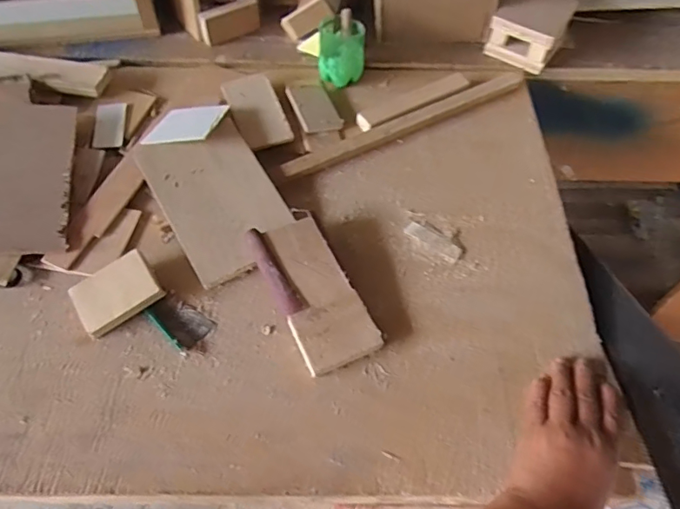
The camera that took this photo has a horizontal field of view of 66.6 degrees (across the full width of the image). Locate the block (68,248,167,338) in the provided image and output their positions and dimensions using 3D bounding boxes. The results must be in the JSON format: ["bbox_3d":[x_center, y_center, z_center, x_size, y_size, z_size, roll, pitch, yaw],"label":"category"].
[{"bbox_3d":[-0.213,0.035,0.490,0.074,0.020,0.056,-33,62,-22],"label":"block"}]

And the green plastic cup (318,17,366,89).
[{"bbox_3d":[0.003,-0.262,0.667,0.055,0.067,0.055,1,55,-1],"label":"green plastic cup"}]

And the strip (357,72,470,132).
[{"bbox_3d":[0.091,-0.194,0.650,0.160,0.011,0.030,-26,60,-18],"label":"strip"}]

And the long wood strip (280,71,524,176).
[{"bbox_3d":[0.087,-0.163,0.633,0.344,0.011,0.023,-24,59,-17],"label":"long wood strip"}]

